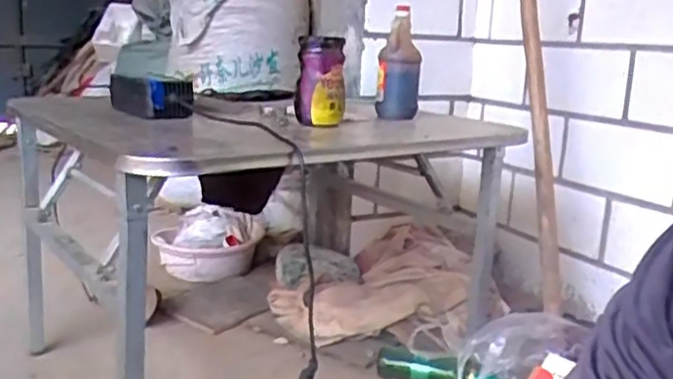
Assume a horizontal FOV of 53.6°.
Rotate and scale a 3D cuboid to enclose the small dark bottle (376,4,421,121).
[{"bbox_3d":[0.126,-0.242,1.298,0.085,0.211,0.082,4,14,6],"label":"small dark bottle"}]

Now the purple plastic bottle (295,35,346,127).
[{"bbox_3d":[-0.027,-0.189,1.161,0.089,0.151,0.102,3,13,2],"label":"purple plastic bottle"}]

